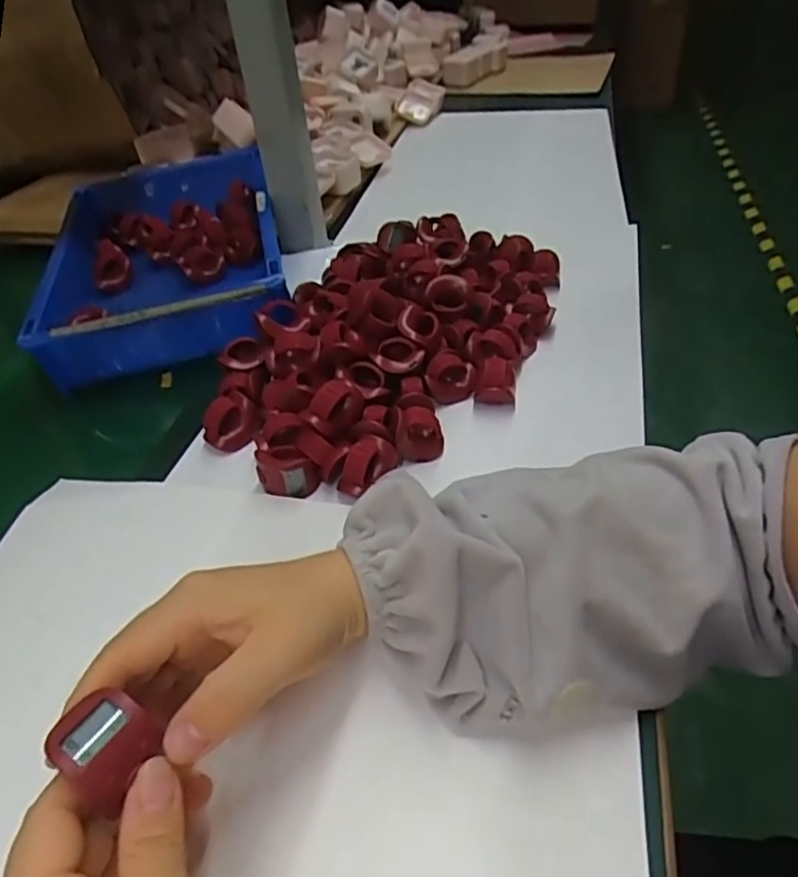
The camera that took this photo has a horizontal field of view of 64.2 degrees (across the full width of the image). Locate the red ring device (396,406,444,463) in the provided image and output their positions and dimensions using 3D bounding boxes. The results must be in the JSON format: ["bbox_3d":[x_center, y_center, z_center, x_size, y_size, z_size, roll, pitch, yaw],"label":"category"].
[{"bbox_3d":[0.014,-0.002,0.422,0.030,0.032,0.021,-6,41,1],"label":"red ring device"}]

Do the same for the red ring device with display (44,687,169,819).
[{"bbox_3d":[-0.107,0.112,0.232,0.032,0.019,0.030,33,51,10],"label":"red ring device with display"}]

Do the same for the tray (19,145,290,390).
[{"bbox_3d":[-0.226,-0.186,0.634,0.204,0.062,0.342,-12,42,-6],"label":"tray"}]

